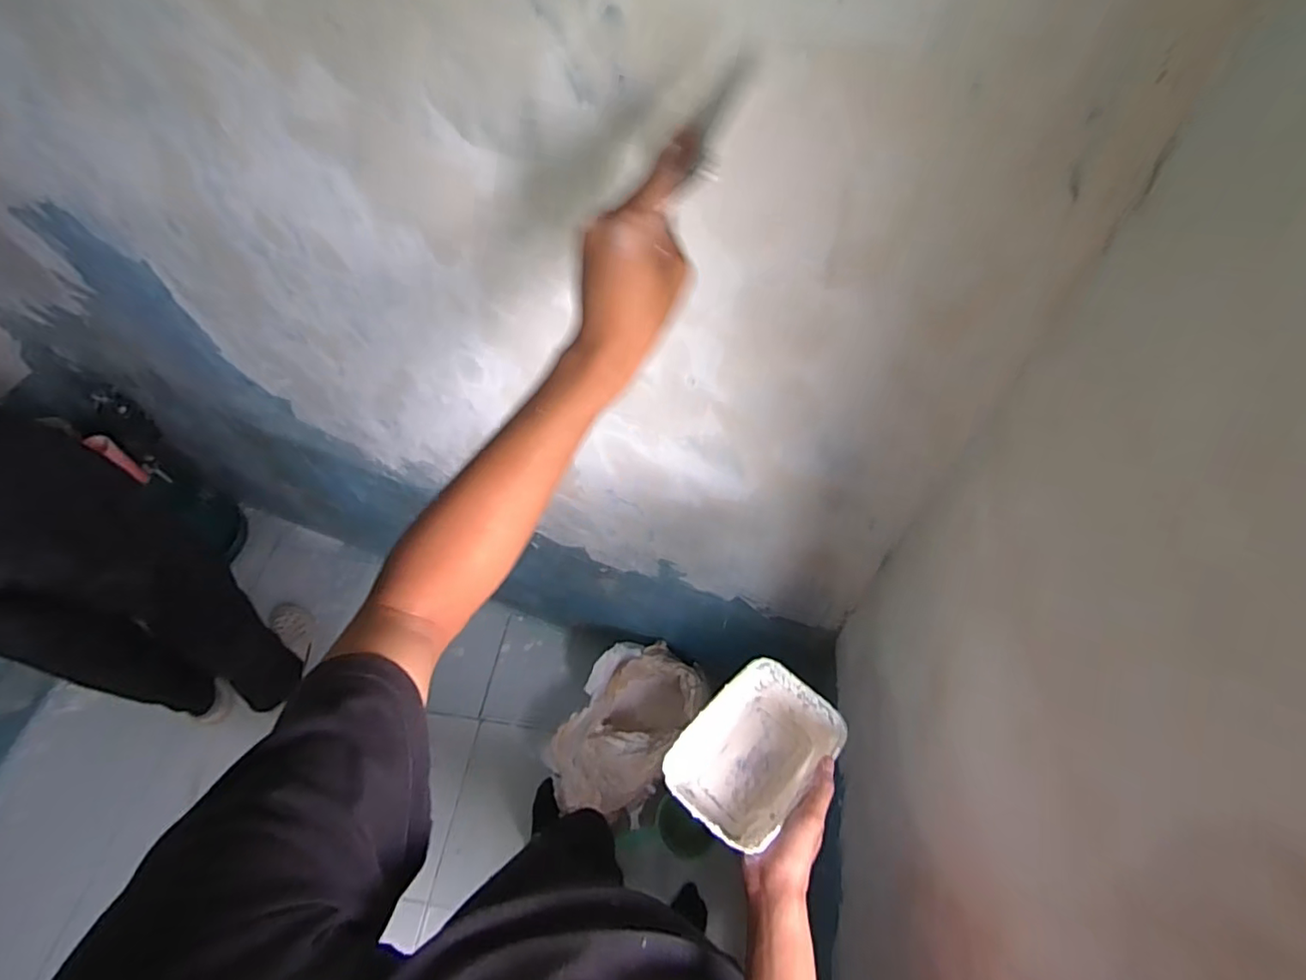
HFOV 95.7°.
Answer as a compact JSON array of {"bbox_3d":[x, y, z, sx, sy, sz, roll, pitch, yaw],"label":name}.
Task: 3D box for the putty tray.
[{"bbox_3d":[0.103,0.271,0.617,0.171,0.067,0.118,-41,68,-20],"label":"putty tray"}]

